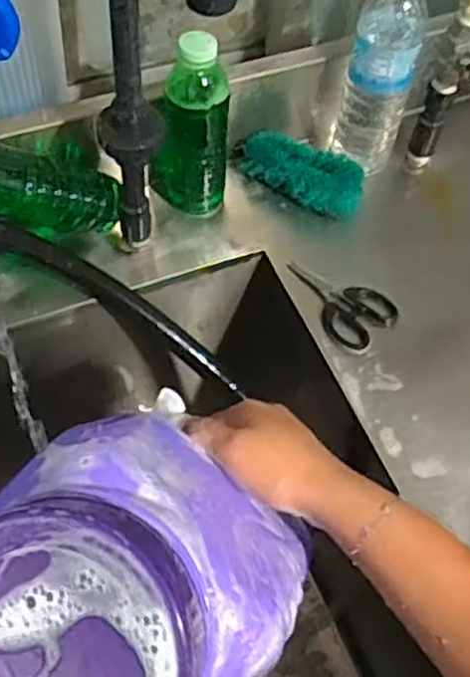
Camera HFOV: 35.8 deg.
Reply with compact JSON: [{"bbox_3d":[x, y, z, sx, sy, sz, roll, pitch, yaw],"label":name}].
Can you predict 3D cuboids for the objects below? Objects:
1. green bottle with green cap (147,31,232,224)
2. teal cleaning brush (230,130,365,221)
[{"bbox_3d":[-0.038,-0.185,0.648,0.056,0.174,0.057,-36,66,-24],"label":"green bottle with green cap"},{"bbox_3d":[0.064,-0.164,0.724,0.129,0.044,0.061,36,61,18],"label":"teal cleaning brush"}]

